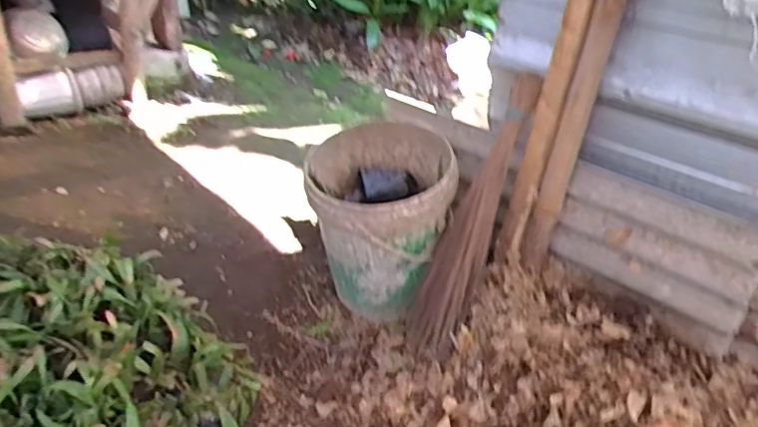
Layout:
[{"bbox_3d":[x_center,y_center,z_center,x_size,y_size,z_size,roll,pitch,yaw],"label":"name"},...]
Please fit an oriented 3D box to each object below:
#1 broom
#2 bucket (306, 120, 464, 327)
[{"bbox_3d":[0.191,0.012,1.113,0.124,0.572,0.113,23,6,24],"label":"broom"},{"bbox_3d":[-0.010,0.020,1.204,0.275,0.331,0.289,5,33,-3],"label":"bucket"}]

